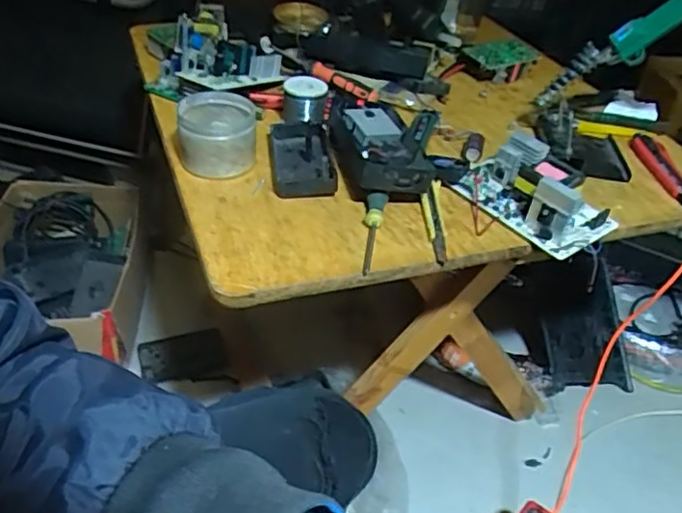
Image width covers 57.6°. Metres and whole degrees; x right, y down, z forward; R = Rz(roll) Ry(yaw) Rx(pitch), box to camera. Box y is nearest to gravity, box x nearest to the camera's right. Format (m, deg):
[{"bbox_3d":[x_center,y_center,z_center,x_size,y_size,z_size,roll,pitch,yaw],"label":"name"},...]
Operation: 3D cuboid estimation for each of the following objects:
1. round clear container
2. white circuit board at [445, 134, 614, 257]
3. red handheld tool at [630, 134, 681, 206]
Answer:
[{"bbox_3d":[-0.134,-0.134,0.677,0.080,0.062,0.084,1,39,-7],"label":"round clear container"},{"bbox_3d":[0.211,-0.077,0.678,0.110,0.056,0.163,-27,49,-35],"label":"white circuit board"},{"bbox_3d":[0.406,-0.108,0.780,0.034,0.020,0.150,3,39,-5],"label":"red handheld tool"}]

